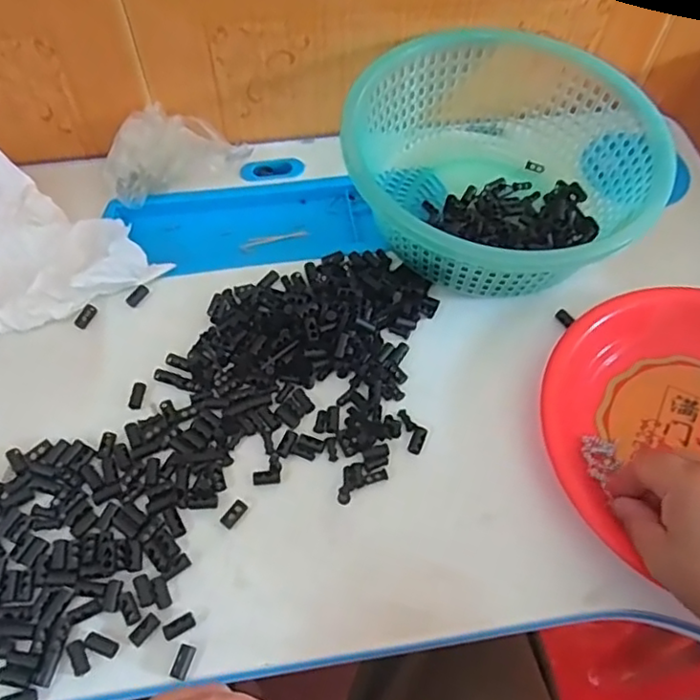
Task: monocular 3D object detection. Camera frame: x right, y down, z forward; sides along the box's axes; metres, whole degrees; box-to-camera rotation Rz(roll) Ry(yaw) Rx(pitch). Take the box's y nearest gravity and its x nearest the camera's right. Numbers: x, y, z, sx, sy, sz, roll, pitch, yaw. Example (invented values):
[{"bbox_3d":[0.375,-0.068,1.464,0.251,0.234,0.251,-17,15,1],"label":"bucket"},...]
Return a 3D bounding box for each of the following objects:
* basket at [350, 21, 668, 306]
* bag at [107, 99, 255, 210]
[{"bbox_3d":[0.118,-0.149,0.494,0.231,0.082,0.208,16,60,8],"label":"basket"},{"bbox_3d":[-0.146,-0.169,0.526,0.112,0.049,0.057,-13,60,-9],"label":"bag"}]

